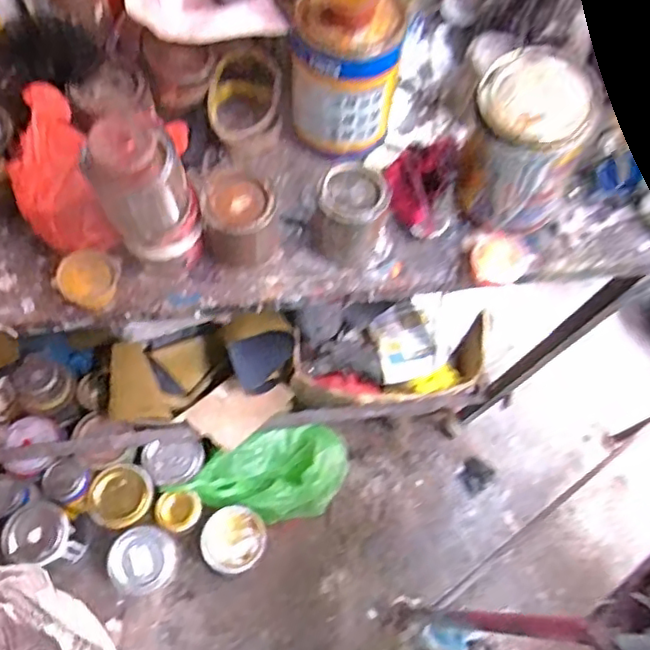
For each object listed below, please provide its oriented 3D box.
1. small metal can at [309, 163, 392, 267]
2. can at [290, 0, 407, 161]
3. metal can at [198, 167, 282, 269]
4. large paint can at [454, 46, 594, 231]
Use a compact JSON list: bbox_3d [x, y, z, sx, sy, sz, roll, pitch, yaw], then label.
[{"bbox_3d":[0.023,-0.103,0.583,0.064,0.075,0.063,1,66,-3],"label":"small metal can"},{"bbox_3d":[0.018,-0.257,0.592,0.106,0.162,0.097,7,66,0],"label":"can"},{"bbox_3d":[-0.079,-0.097,0.571,0.067,0.077,0.063,1,66,-3],"label":"metal can"},{"bbox_3d":[0.177,-0.163,0.581,0.086,0.154,0.100,-8,67,-6],"label":"large paint can"}]

